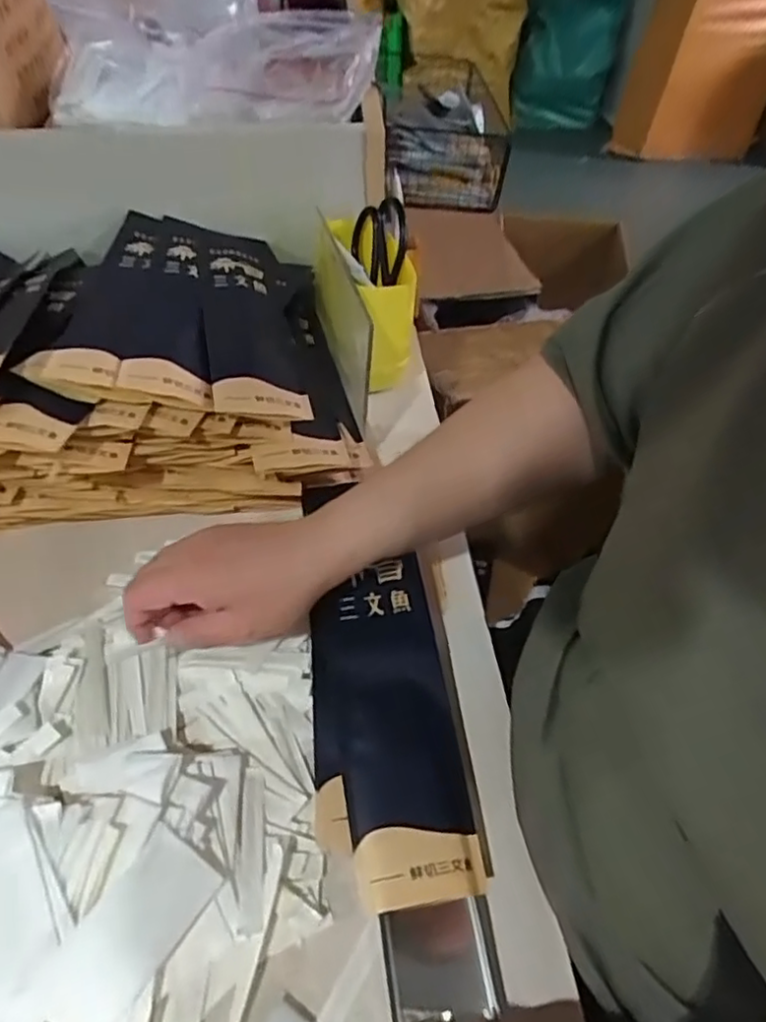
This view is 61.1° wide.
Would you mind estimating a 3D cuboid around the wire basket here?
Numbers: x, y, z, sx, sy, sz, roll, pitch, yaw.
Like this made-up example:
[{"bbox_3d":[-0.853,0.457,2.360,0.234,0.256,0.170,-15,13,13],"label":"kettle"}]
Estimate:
[{"bbox_3d":[0.075,-0.491,0.834,0.131,0.084,0.254,-2,50,-1],"label":"wire basket"}]

